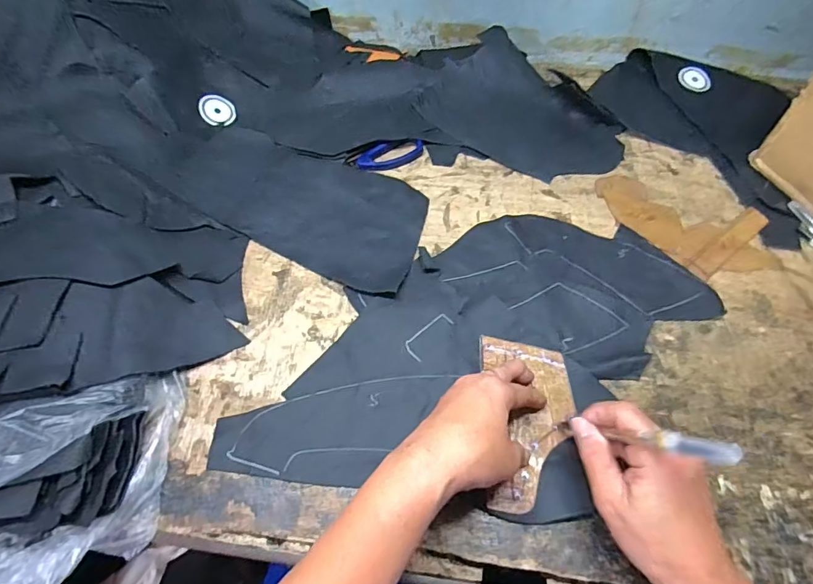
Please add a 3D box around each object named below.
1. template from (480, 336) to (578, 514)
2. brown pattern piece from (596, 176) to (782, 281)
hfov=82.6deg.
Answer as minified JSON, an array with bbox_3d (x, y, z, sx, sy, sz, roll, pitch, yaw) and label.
[{"bbox_3d":[0.099,0.102,0.371,0.073,0.004,0.136,3,60,-1],"label":"template"},{"bbox_3d":[0.284,-0.066,0.477,0.175,0.009,0.102,19,61,10],"label":"brown pattern piece"}]

